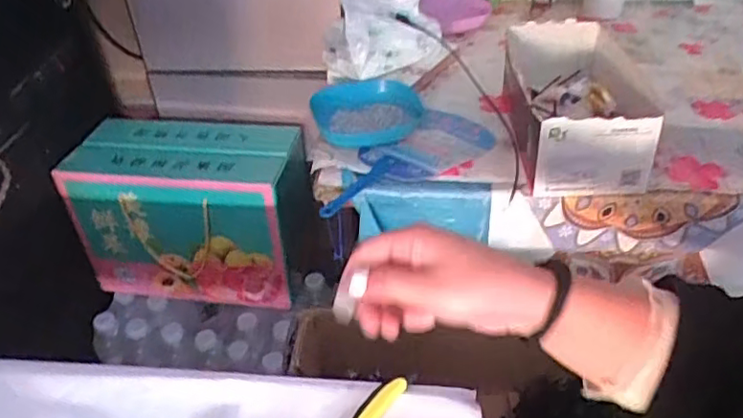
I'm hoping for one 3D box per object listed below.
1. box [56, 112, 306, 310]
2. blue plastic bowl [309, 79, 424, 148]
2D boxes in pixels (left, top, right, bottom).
[{"bbox_3d":[-0.276,0.002,0.980,0.326,0.233,0.170,5,39,9],"label":"box"},{"bbox_3d":[-0.005,-0.121,0.786,0.139,0.050,0.126,-5,38,-3],"label":"blue plastic bowl"}]

